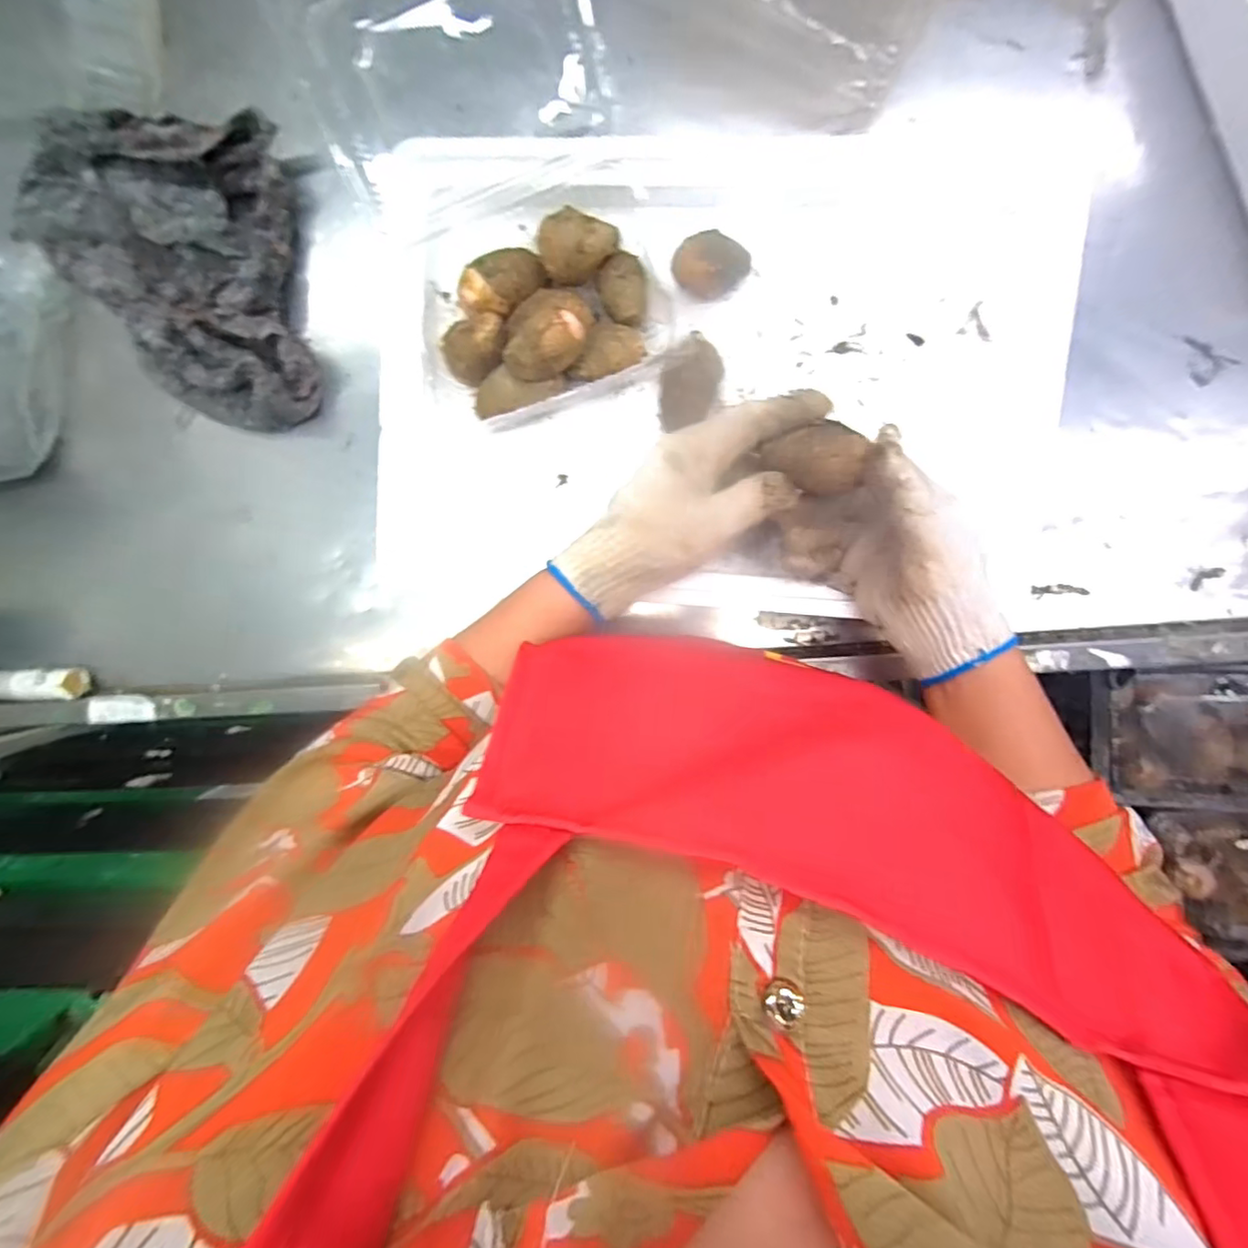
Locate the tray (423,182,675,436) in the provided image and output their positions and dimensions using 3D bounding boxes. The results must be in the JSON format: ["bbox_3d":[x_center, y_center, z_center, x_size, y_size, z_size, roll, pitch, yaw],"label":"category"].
[{"bbox_3d":[-0.058,-0.209,0.398,0.170,0.060,0.130,-11,97,7],"label":"tray"}]

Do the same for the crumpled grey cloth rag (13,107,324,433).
[{"bbox_3d":[-0.351,-0.265,0.456,0.205,0.037,0.226,-2,98,6],"label":"crumpled grey cloth rag"}]

